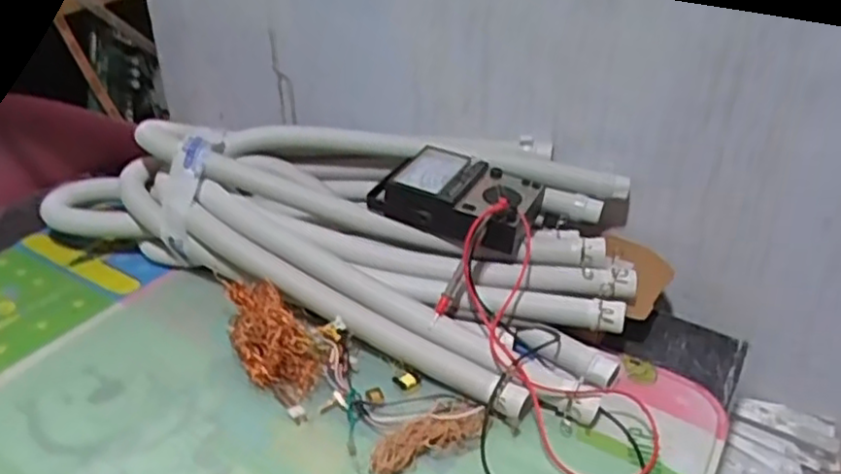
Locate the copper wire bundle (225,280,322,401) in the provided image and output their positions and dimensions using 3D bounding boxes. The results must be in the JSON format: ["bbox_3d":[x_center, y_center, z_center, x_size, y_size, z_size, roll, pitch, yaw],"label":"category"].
[{"bbox_3d":[-0.154,0.102,0.729,0.074,0.058,0.139,-17,39,-25],"label":"copper wire bundle"}]

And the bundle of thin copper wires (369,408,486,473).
[{"bbox_3d":[0.006,0.185,0.649,0.118,0.032,0.040,-14,38,-22],"label":"bundle of thin copper wires"}]

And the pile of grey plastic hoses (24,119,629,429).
[{"bbox_3d":[-0.074,-0.028,0.859,0.679,0.149,0.351,20,38,24],"label":"pile of grey plastic hoses"}]

